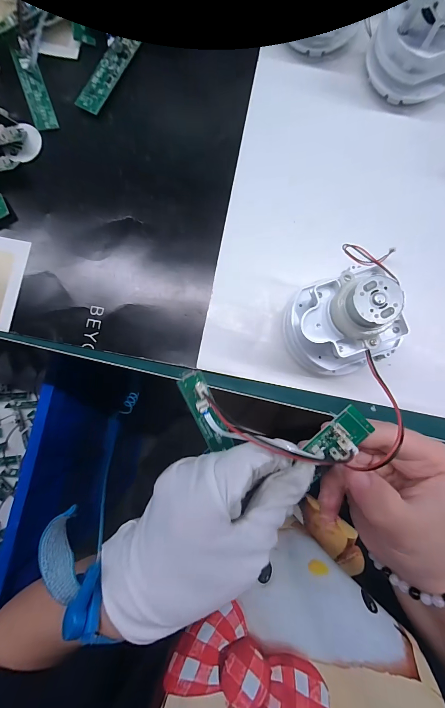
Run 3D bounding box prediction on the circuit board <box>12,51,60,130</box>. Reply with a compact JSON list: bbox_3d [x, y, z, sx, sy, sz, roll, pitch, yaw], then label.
[{"bbox_3d":[-0.158,-0.222,0.245,0.017,0.007,0.067,-19,86,1],"label":"circuit board"}]

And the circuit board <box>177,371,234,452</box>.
[{"bbox_3d":[-0.011,0.042,0.200,0.018,0.011,0.064,-21,108,1],"label":"circuit board"}]

